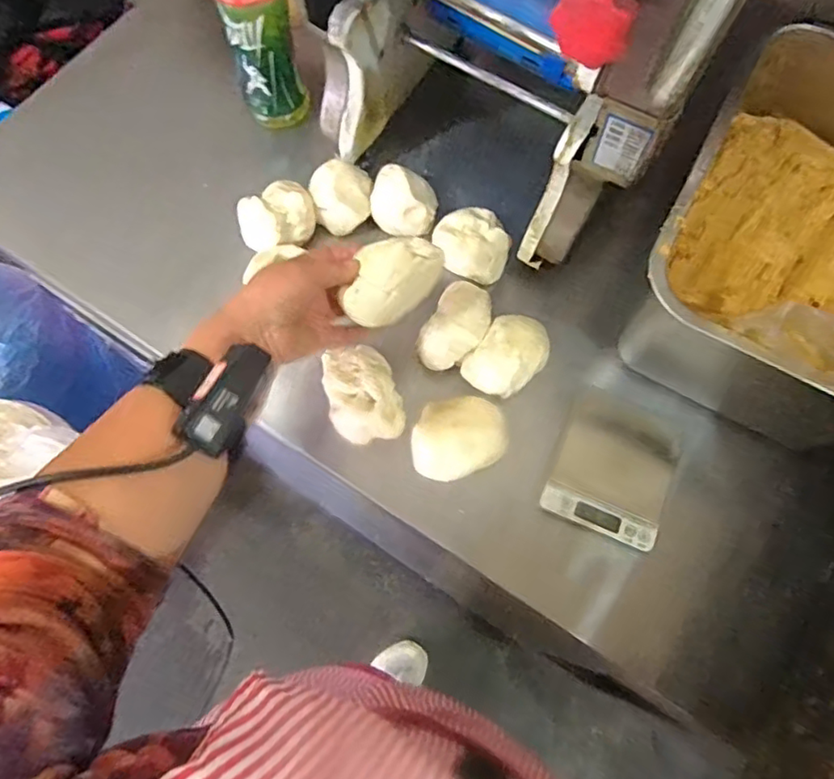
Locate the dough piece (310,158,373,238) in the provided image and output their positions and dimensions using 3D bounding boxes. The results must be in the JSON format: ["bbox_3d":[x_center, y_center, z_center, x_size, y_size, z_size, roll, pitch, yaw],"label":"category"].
[{"bbox_3d":[-0.075,-0.196,0.606,0.059,0.050,0.057,1,71,-2],"label":"dough piece"}]

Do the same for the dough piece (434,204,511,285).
[{"bbox_3d":[0.056,-0.150,0.605,0.078,0.037,0.071,1,71,-2],"label":"dough piece"}]

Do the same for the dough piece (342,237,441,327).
[{"bbox_3d":[-0.023,-0.092,0.490,0.090,0.049,0.046,-36,76,-13],"label":"dough piece"}]

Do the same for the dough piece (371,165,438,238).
[{"bbox_3d":[-0.013,-0.187,0.611,0.065,0.041,0.061,1,71,-2],"label":"dough piece"}]

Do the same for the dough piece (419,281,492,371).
[{"bbox_3d":[0.038,-0.063,0.575,0.054,0.035,0.094,24,71,6],"label":"dough piece"}]

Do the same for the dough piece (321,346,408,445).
[{"bbox_3d":[-0.049,0.003,0.544,0.062,0.033,0.084,-14,72,-7],"label":"dough piece"}]

